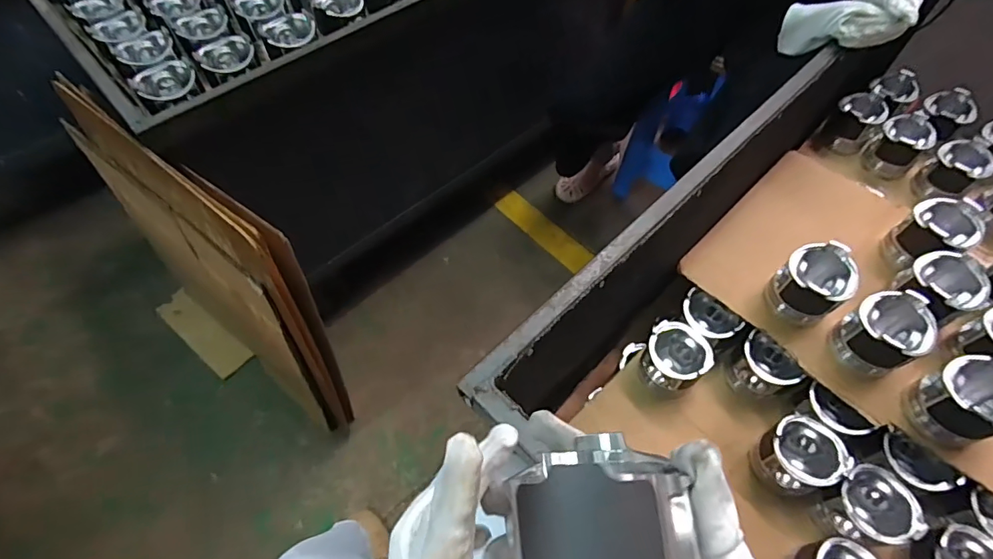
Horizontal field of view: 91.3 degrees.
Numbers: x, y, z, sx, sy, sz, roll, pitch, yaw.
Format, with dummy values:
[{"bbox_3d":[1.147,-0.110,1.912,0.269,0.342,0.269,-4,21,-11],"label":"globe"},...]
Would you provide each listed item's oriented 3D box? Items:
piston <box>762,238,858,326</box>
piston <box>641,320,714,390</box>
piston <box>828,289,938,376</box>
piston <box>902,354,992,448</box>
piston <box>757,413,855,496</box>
[{"bbox_3d":[0.415,0.005,0.647,0.097,0.093,0.092,-27,60,-15],"label":"piston"},{"bbox_3d":[0.251,0.113,0.685,0.082,0.070,0.086,-1,57,2],"label":"piston"},{"bbox_3d":[0.482,0.069,0.609,0.095,0.081,0.083,-20,59,-10],"label":"piston"},{"bbox_3d":[0.537,0.140,0.558,0.082,0.080,0.082,-22,59,-11],"label":"piston"},{"bbox_3d":[0.384,0.221,0.616,0.079,0.069,0.081,-22,59,-12],"label":"piston"}]

